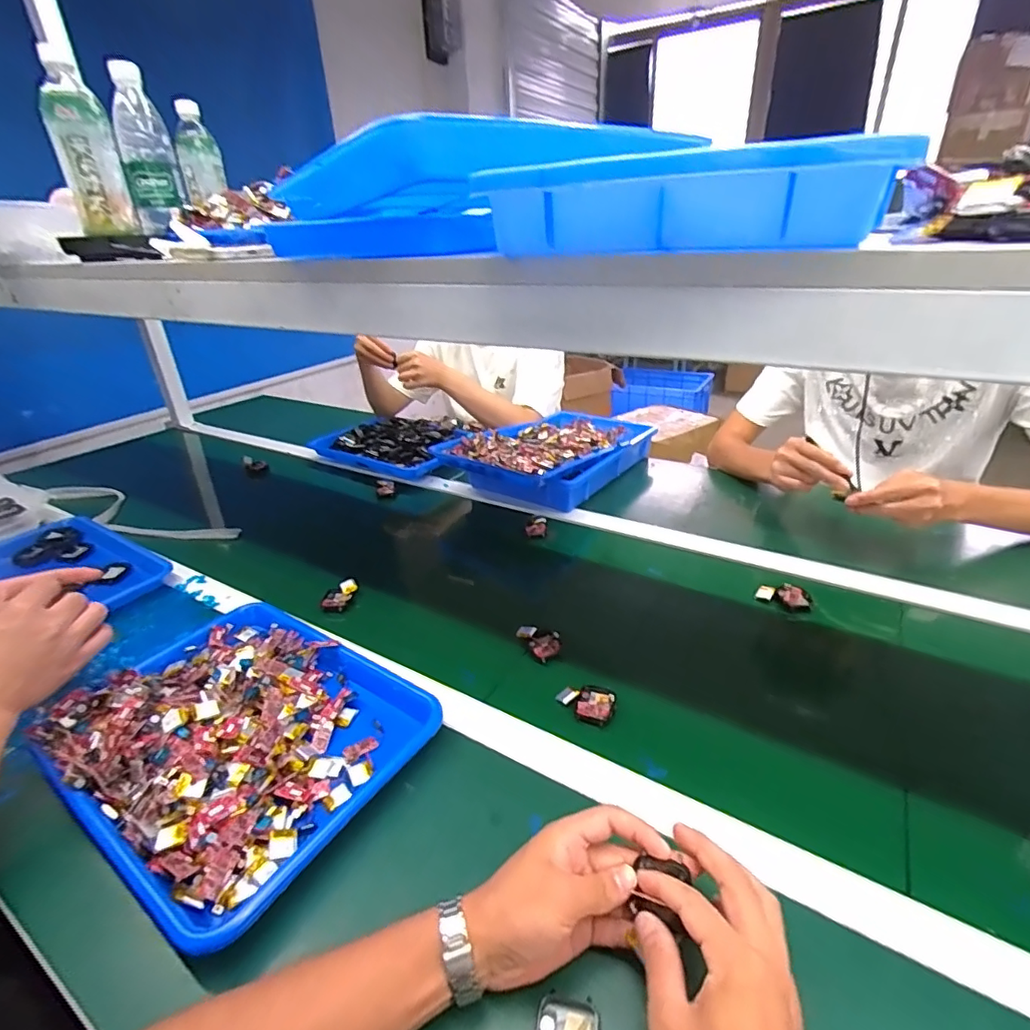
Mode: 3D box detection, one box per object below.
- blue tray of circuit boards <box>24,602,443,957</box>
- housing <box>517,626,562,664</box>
[{"bbox_3d":[-0.261,0.200,0.521,0.326,0.042,0.261,16,34,32],"label":"blue tray of circuit boards"},{"bbox_3d":[0.031,0.149,0.639,0.039,0.015,0.058,-18,31,-26],"label":"housing"}]

